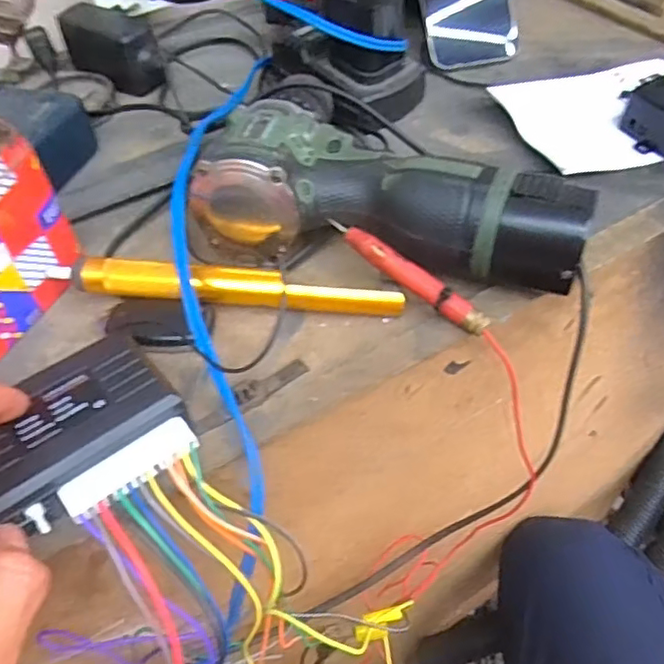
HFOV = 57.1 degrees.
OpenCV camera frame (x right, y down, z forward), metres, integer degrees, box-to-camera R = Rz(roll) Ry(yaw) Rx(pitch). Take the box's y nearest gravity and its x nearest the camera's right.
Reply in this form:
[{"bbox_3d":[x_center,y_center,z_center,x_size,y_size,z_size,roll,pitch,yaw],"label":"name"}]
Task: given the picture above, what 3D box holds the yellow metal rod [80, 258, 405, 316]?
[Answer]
[{"bbox_3d":[-0.046,-0.024,0.309,0.161,0.017,0.016,4,51,6],"label":"yellow metal rod"}]

